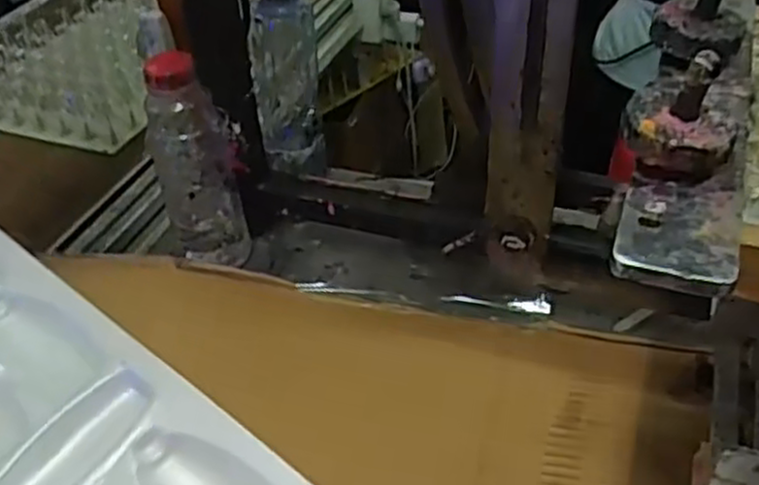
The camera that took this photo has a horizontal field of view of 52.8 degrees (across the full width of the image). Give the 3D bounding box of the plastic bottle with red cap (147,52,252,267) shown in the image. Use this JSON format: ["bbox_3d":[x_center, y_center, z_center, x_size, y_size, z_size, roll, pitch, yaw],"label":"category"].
[{"bbox_3d":[-0.157,-0.063,0.646,0.065,0.190,0.048,-8,40,-5],"label":"plastic bottle with red cap"}]

